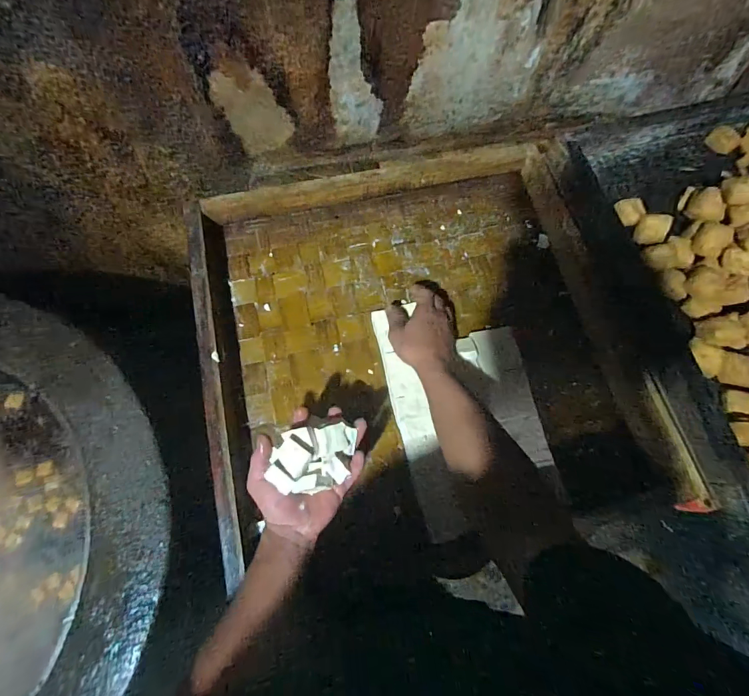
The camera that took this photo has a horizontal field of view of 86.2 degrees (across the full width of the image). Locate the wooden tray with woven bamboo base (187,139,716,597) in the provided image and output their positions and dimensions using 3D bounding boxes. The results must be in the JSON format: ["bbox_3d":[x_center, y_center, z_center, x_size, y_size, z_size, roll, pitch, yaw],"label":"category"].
[{"bbox_3d":[0.067,-0.019,0.605,0.616,0.068,0.597,-12,71,-6],"label":"wooden tray with woven bamboo base"}]

